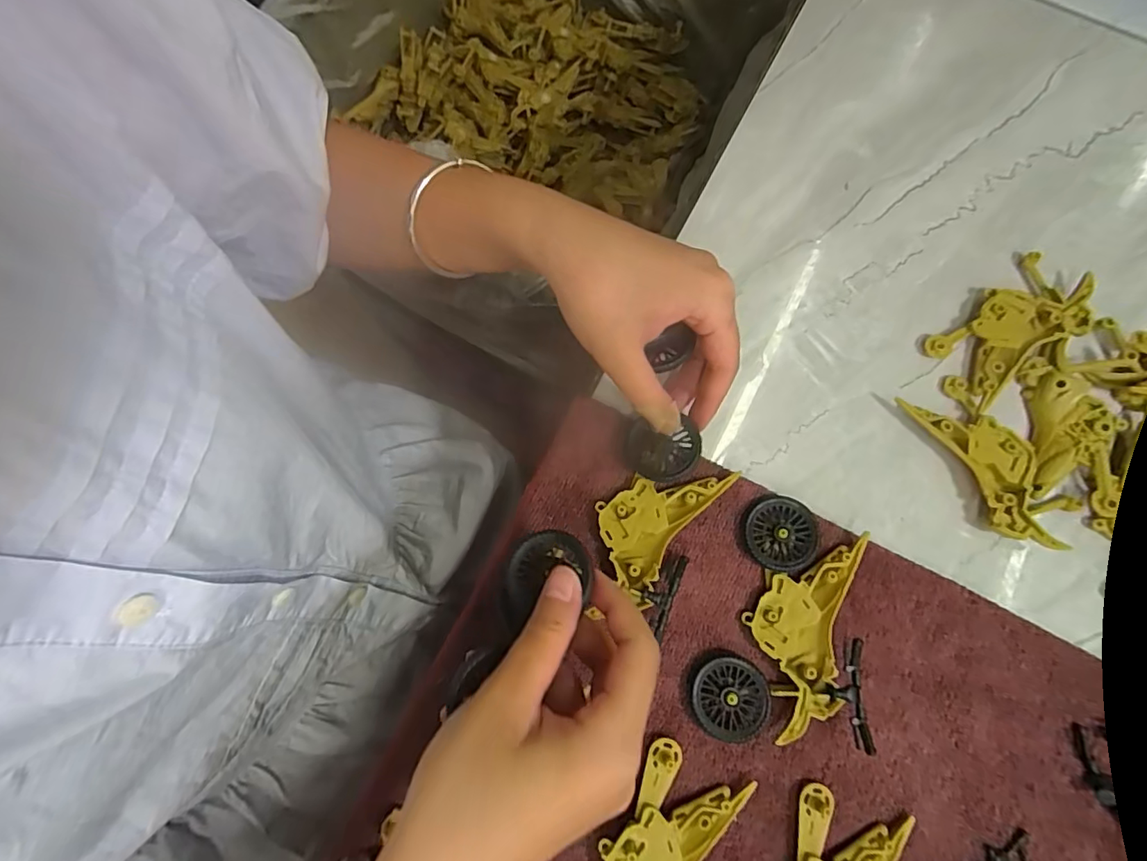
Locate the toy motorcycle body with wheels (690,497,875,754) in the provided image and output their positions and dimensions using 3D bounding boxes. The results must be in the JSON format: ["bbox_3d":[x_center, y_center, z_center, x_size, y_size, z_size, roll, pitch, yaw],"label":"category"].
[{"bbox_3d":[0.103,0.092,0.263,0.075,0.015,0.111,7,77,2],"label":"toy motorcycle body with wheels"}]

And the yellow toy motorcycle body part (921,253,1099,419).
[{"bbox_3d":[0.247,-0.057,0.301,0.093,0.013,0.048,-37,80,-8],"label":"yellow toy motorcycle body part"}]

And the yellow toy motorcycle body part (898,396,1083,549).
[{"bbox_3d":[0.220,0.018,0.285,0.047,0.015,0.099,-37,79,-8],"label":"yellow toy motorcycle body part"}]

